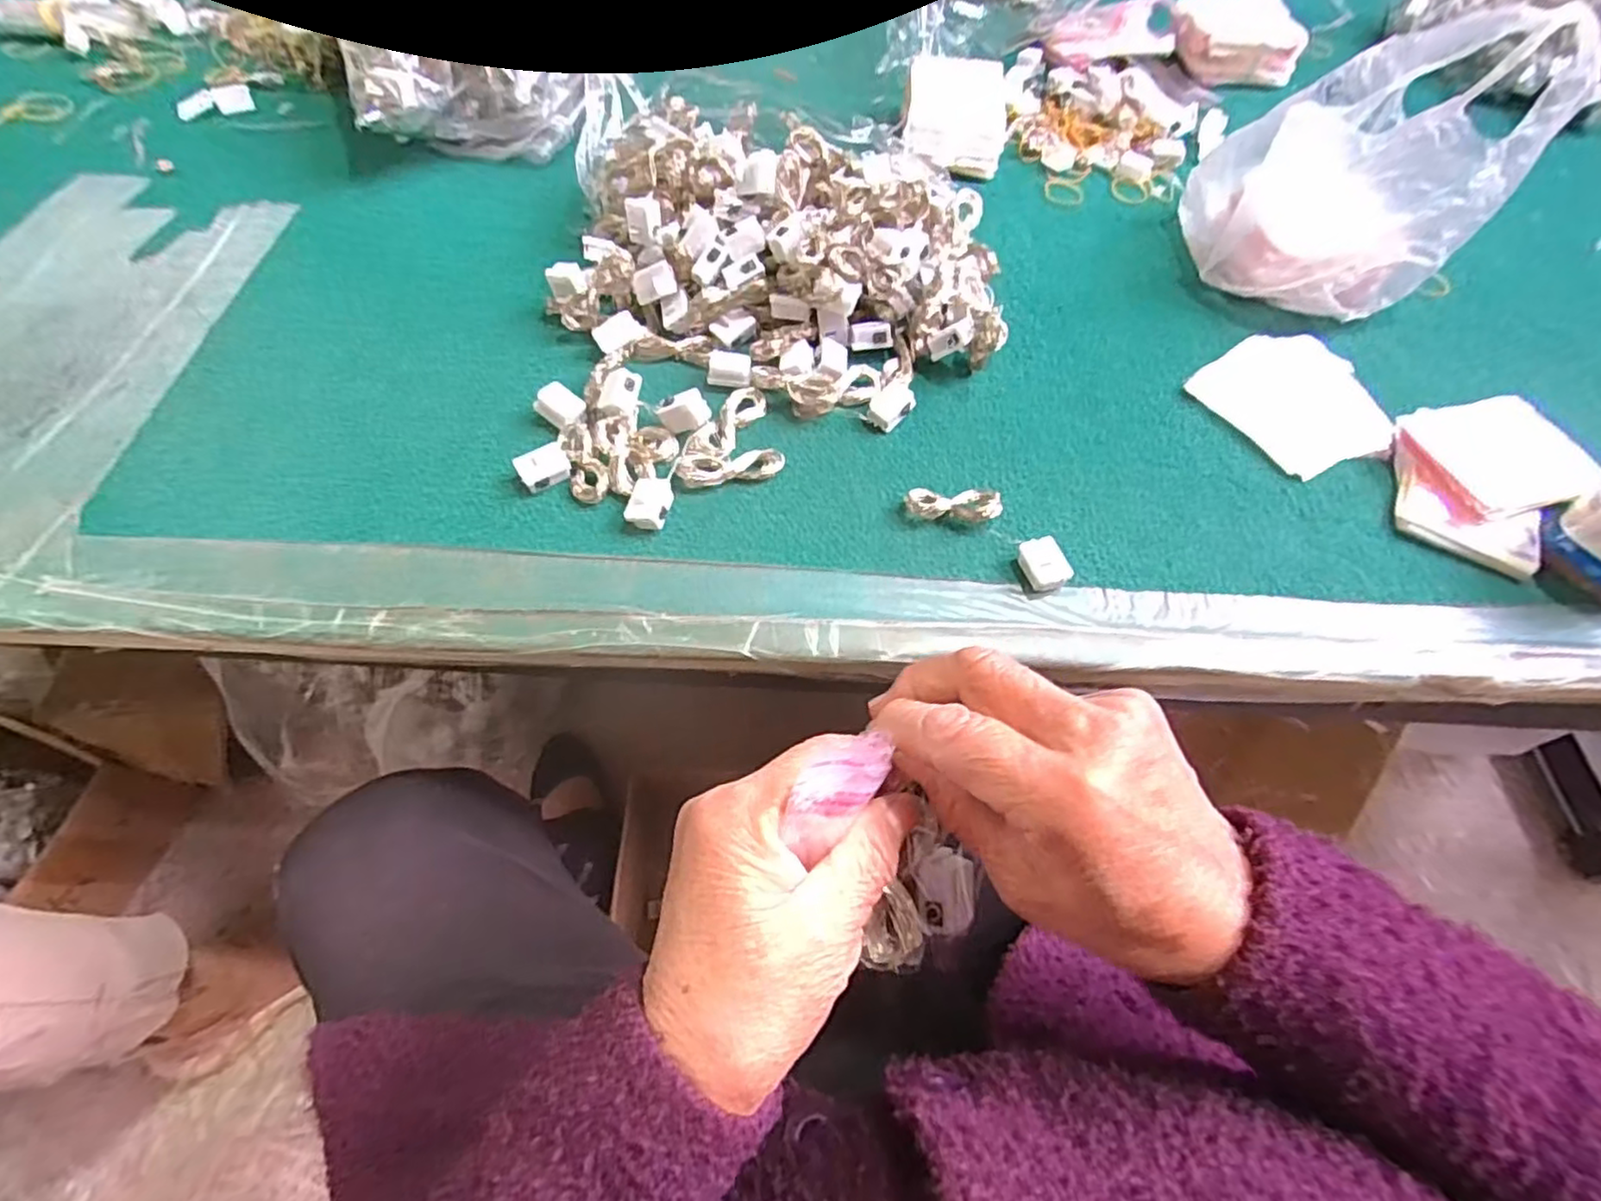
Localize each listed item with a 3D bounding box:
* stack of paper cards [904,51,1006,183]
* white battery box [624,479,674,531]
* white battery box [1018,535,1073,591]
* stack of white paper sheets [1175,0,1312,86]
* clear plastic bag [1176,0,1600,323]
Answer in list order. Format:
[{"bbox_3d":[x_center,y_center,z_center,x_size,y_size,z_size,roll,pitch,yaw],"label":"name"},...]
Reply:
[{"bbox_3d":[0.128,-0.402,0.571,0.080,0.044,0.110,6,61,0],"label":"stack of paper cards"},{"bbox_3d":[-0.084,-0.054,0.386,0.021,0.014,0.030,11,62,2],"label":"white battery box"},{"bbox_3d":[0.135,-0.020,0.381,0.021,0.016,0.028,-18,64,-13],"label":"white battery box"},{"bbox_3d":[0.423,-0.548,0.670,0.117,0.047,0.089,9,61,1],"label":"stack of white paper sheets"},{"bbox_3d":[0.371,-0.299,0.467,0.144,0.157,0.151,-13,63,-11],"label":"clear plastic bag"}]

